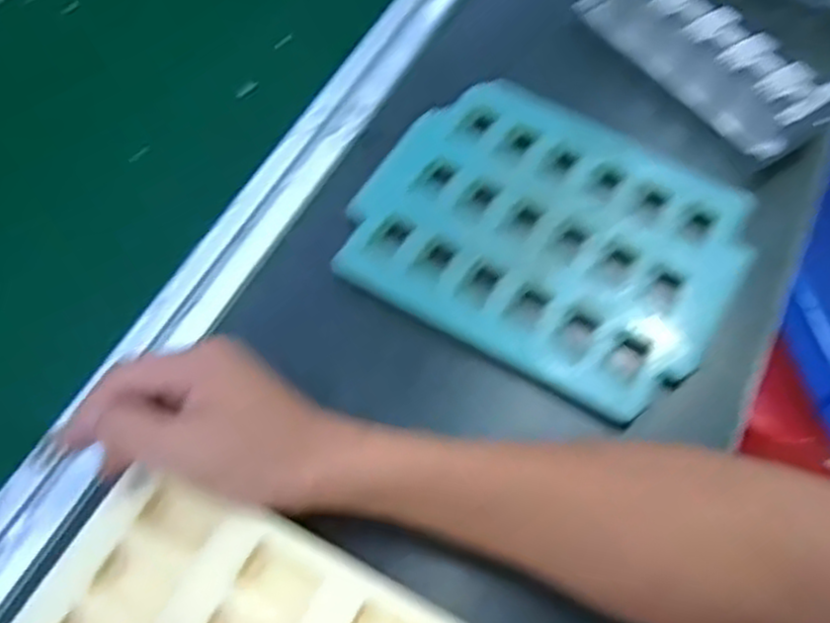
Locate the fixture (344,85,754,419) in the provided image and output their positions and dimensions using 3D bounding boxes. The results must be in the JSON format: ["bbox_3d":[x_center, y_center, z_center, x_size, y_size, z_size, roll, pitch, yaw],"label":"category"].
[{"bbox_3d":[0.085,-0.052,0.494,0.229,0.010,0.194,28,63,15],"label":"fixture"}]

